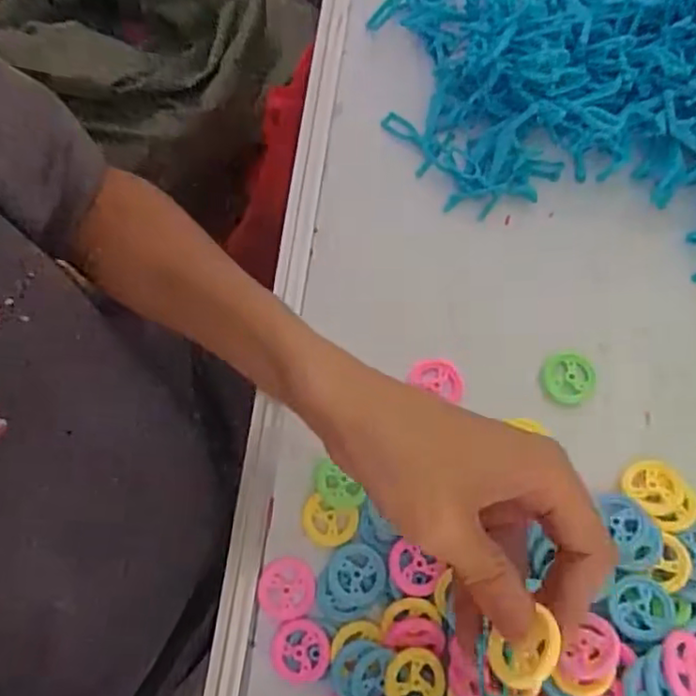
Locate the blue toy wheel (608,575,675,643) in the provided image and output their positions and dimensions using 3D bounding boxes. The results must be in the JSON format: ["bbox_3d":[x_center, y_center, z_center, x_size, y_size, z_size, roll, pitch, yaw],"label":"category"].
[{"bbox_3d":[0.141,0.125,0.302,0.029,0.004,0.029,-4,62,7],"label":"blue toy wheel"}]

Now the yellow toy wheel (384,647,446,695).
[{"bbox_3d":[0.032,0.162,0.307,0.028,0.010,0.030,0,76,2],"label":"yellow toy wheel"}]

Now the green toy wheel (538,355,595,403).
[{"bbox_3d":[0.121,0.017,0.346,0.029,0.011,0.025,0,76,2],"label":"green toy wheel"}]

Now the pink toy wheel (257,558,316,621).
[{"bbox_3d":[-0.032,0.125,0.326,0.029,0.004,0.029,0,76,2],"label":"pink toy wheel"}]

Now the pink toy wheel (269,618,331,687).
[{"bbox_3d":[-0.024,0.153,0.316,0.030,0.004,0.030,0,76,2],"label":"pink toy wheel"}]

